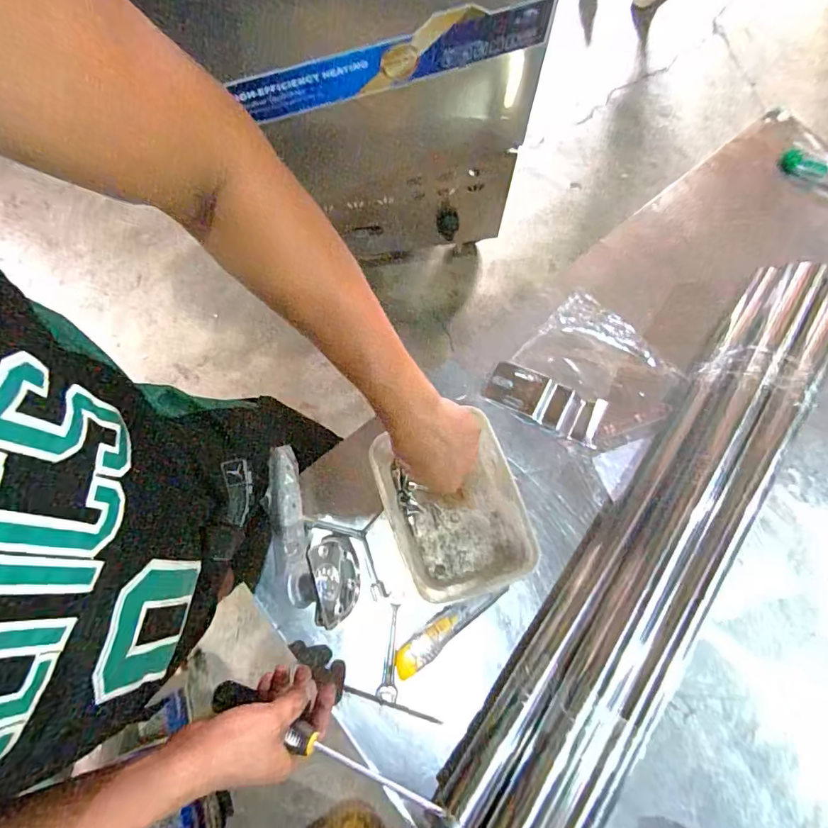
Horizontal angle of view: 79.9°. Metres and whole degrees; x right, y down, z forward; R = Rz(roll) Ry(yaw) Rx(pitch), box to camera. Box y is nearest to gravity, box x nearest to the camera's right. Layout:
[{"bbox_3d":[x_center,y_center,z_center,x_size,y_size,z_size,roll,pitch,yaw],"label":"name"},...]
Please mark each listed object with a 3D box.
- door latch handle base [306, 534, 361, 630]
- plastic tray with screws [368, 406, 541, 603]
[{"bbox_3d":[-0.085,0.182,0.548,0.047,0.055,0.093,-10,76,-1],"label":"door latch handle base"},{"bbox_3d":[0.045,0.107,0.567,0.142,0.070,0.187,-19,76,-4],"label":"plastic tray with screws"}]

